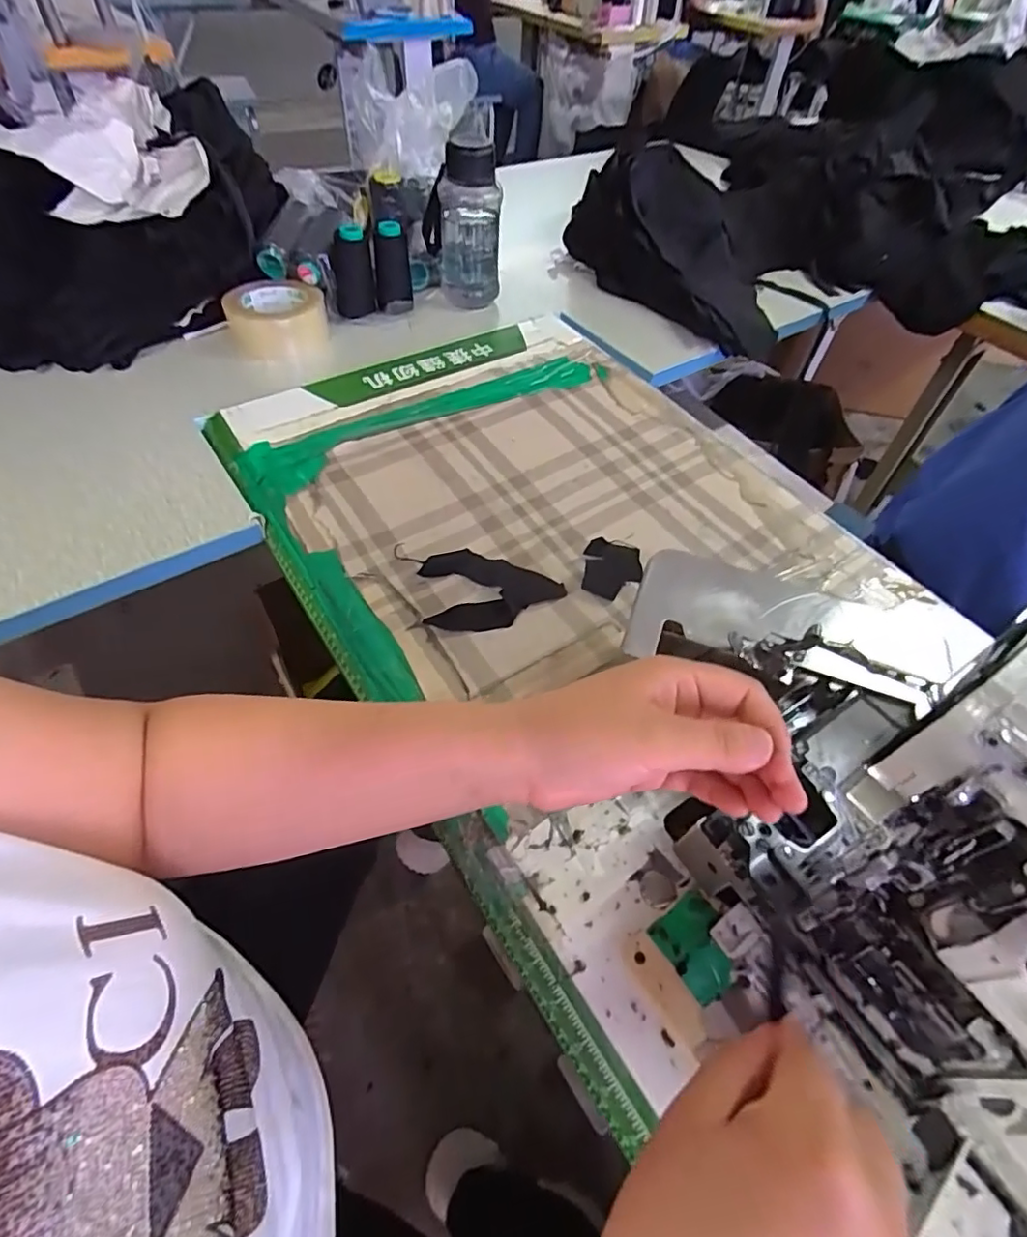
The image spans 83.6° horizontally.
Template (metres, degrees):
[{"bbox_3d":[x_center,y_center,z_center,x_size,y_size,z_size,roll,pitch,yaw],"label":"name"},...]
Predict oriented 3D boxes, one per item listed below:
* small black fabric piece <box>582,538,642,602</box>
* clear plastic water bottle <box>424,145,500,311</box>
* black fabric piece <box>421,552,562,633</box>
[{"bbox_3d":[0.094,-0.047,0.546,0.053,0.016,0.058,7,54,1],"label":"small black fabric piece"},{"bbox_3d":[-0.073,-0.552,0.801,0.106,0.178,0.070,-1,54,-4],"label":"clear plastic water bottle"},{"bbox_3d":[-0.019,-0.031,0.525,0.123,0.013,0.089,-5,54,-7],"label":"black fabric piece"}]

